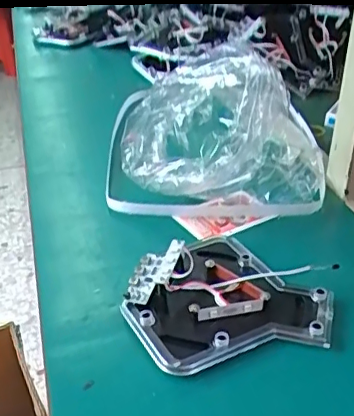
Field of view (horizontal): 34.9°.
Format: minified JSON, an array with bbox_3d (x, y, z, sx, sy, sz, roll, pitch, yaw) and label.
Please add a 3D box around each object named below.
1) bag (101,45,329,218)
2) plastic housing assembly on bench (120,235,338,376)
[{"bbox_3d":[0.032,-0.076,0.547,0.188,0.132,0.184,-20,37,-29],"label":"bag"},{"bbox_3d":[0.037,0.057,0.426,0.155,0.031,0.132,-7,33,-12],"label":"plastic housing assembly on bench"}]

